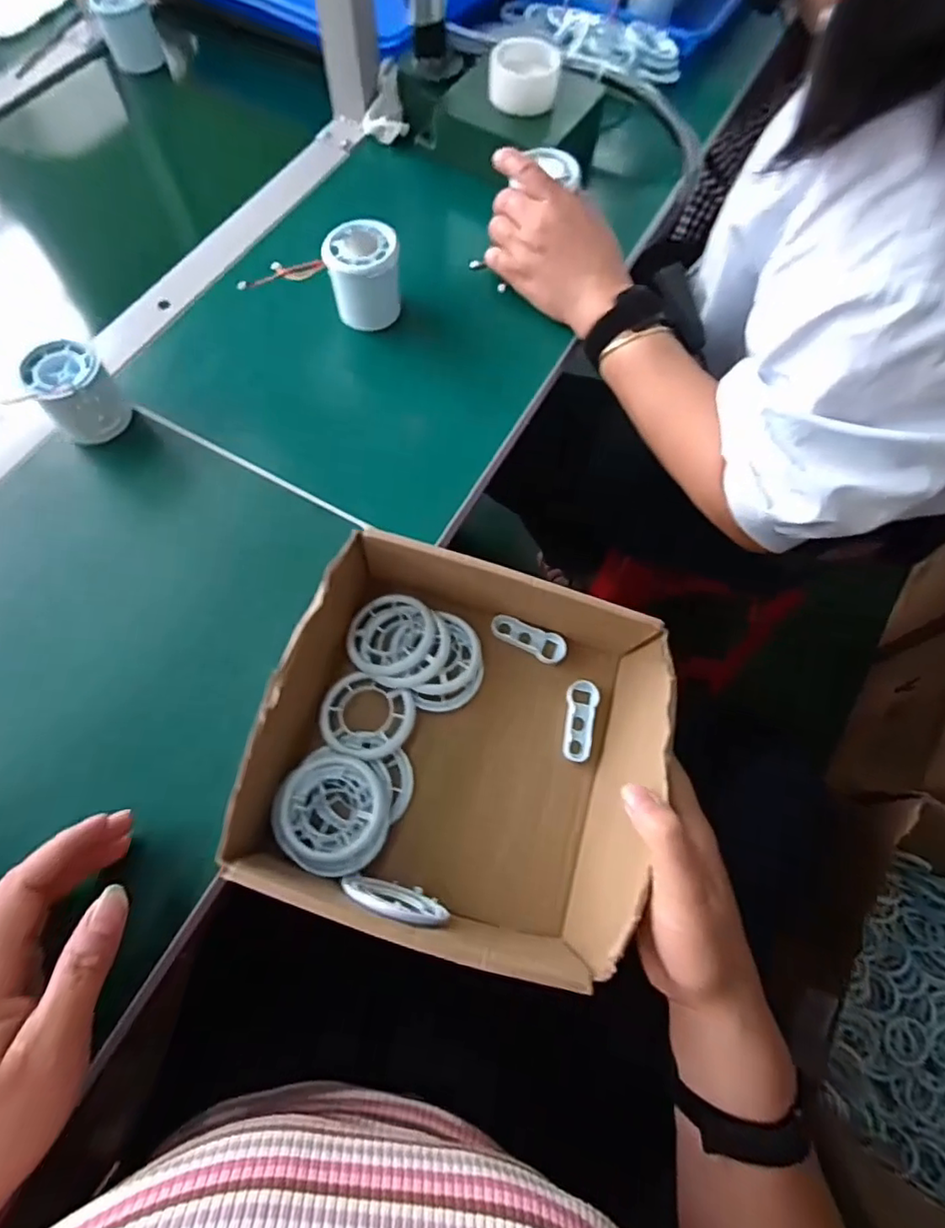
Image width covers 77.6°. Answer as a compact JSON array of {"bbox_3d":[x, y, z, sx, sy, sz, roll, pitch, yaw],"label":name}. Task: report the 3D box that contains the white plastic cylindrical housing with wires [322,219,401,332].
[{"bbox_3d":[-0.087,-0.271,0.480,0.055,0.064,0.050,-3,67,-3],"label":"white plastic cylindrical housing with wires"}]

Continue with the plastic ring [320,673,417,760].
[{"bbox_3d":[-0.065,0.063,0.357,0.056,0.011,0.049,19,68,6],"label":"plastic ring"}]

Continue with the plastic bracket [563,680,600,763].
[{"bbox_3d":[0.069,0.068,0.376,0.020,0.006,0.051,11,67,3],"label":"plastic bracket"}]

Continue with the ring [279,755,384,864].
[{"bbox_3d":[-0.079,0.108,0.328,0.056,0.007,0.056,1,64,-1],"label":"ring"}]

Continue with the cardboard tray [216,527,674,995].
[{"bbox_3d":[-0.002,0.072,0.339,0.201,0.081,0.201,16,68,5],"label":"cardboard tray"}]

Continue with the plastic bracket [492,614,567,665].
[{"bbox_3d":[0.037,0.017,0.390,0.051,0.009,0.021,18,68,6],"label":"plastic bracket"}]

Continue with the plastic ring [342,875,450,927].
[{"bbox_3d":[-0.040,0.153,0.314,0.056,0.056,0.014,12,67,3],"label":"plastic ring"}]

